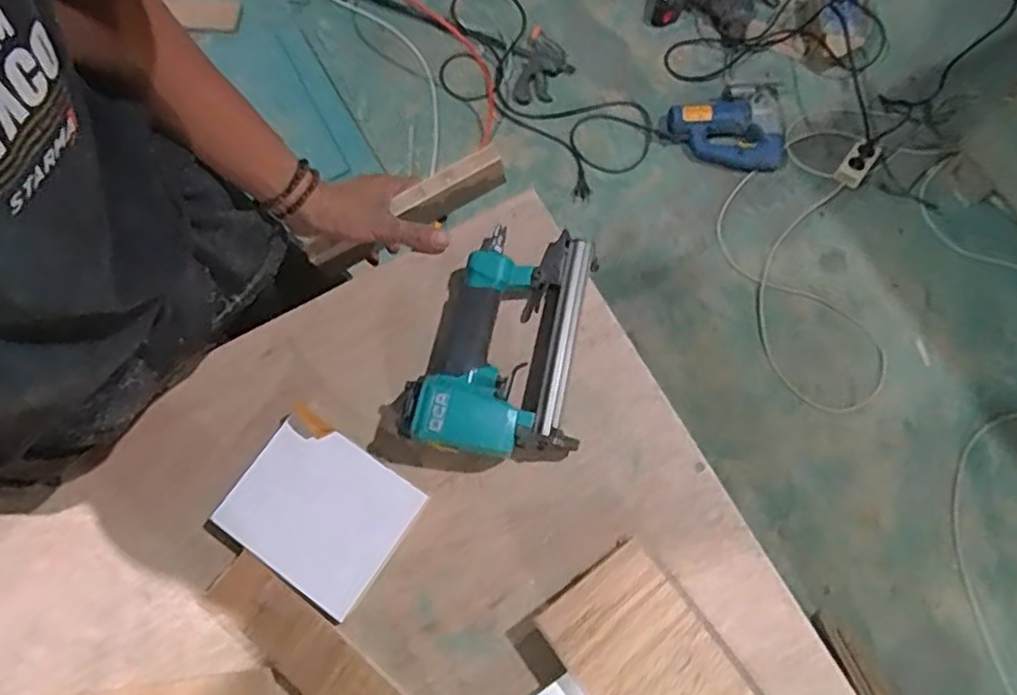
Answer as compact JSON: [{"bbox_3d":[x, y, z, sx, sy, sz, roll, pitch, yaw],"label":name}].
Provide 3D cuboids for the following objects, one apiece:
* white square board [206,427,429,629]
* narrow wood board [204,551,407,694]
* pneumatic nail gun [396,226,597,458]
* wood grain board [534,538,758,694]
[{"bbox_3d":[-0.148,0.129,0.528,0.130,0.017,0.109,33,78,10],"label":"white square board"},{"bbox_3d":[-0.142,0.233,0.496,0.192,0.018,0.047,38,79,11],"label":"narrow wood board"},{"bbox_3d":[-0.004,-0.010,0.549,0.134,0.046,0.209,10,75,4],"label":"pneumatic nail gun"},{"bbox_3d":[0.113,0.241,0.468,0.097,0.011,0.189,-34,76,-17],"label":"wood grain board"}]

